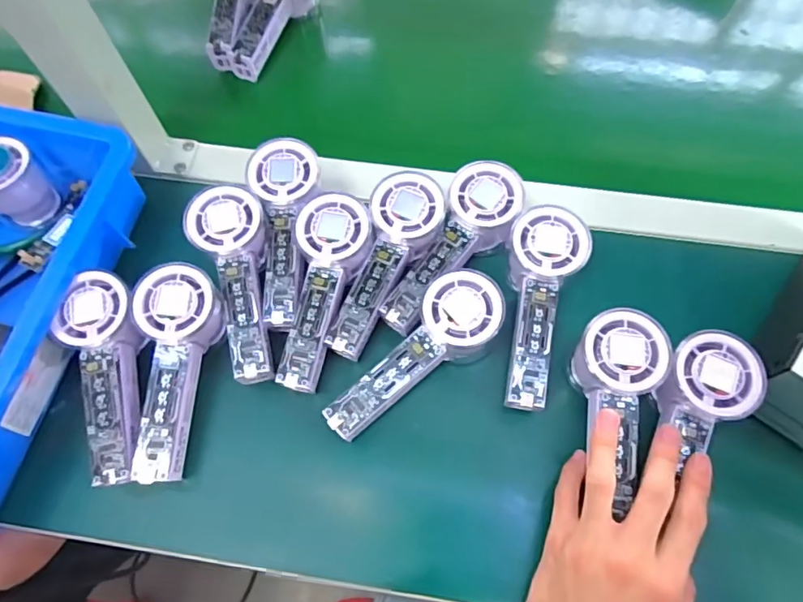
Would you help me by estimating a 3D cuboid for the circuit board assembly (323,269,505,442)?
[{"bbox_3d":[0.011,0.040,0.376,0.147,0.026,0.056,-42,71,-3],"label":"circuit board assembly"}]

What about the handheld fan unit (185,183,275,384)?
[{"bbox_3d":[-0.123,-0.015,0.400,0.051,0.027,0.150,-11,79,-4],"label":"handheld fan unit"}]

